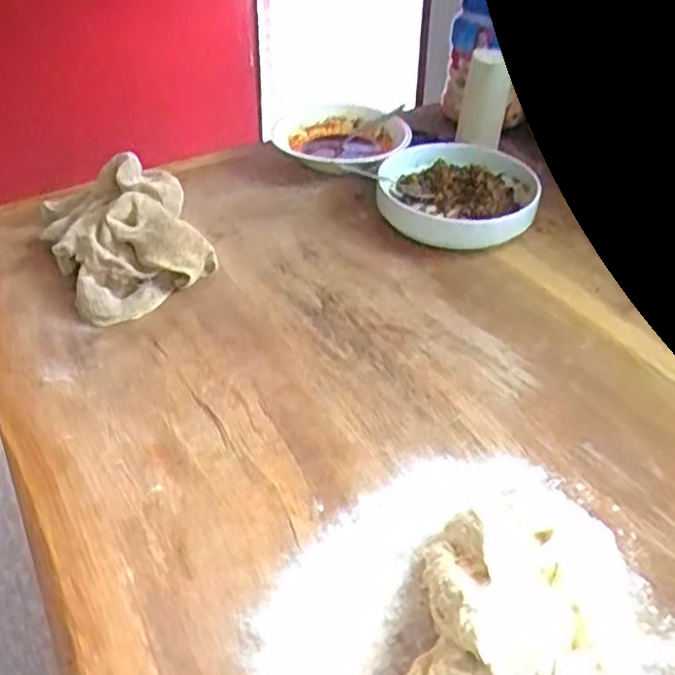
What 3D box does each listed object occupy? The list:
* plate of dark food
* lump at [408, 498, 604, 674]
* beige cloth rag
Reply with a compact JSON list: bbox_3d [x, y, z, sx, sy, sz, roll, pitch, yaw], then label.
[{"bbox_3d":[0.152,-0.180,0.883,0.198,0.047,0.189,4,43,5],"label":"plate of dark food"},{"bbox_3d":[0.102,0.183,0.459,0.123,0.074,0.182,-7,43,-7],"label":"lump"},{"bbox_3d":[-0.258,-0.136,0.820,0.163,0.083,0.246,-22,47,-22],"label":"beige cloth rag"}]

